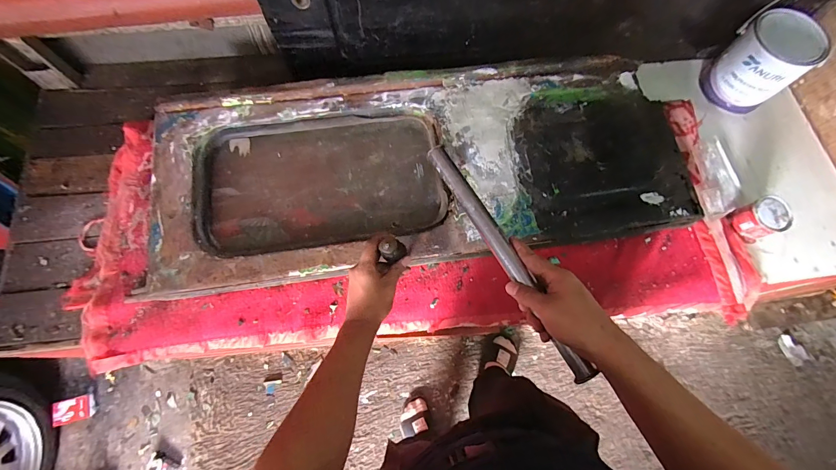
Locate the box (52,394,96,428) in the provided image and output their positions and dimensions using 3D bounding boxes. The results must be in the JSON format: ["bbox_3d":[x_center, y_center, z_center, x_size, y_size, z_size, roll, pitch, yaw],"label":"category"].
[{"bbox_3d":[-1.211,0.616,1.263,0.108,0.031,0.081,-6,74,-43],"label":"box"}]

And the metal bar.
[{"bbox_3d":[0.107,0.021,0.446,0.024,0.015,0.335,-27,74,-12],"label":"metal bar"}]

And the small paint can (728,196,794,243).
[{"bbox_3d":[0.680,-0.031,0.713,0.073,0.065,0.071,-26,73,-12],"label":"small paint can"}]

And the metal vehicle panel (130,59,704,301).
[{"bbox_3d":[0.011,-0.137,0.692,1.026,0.060,0.378,-7,70,-5],"label":"metal vehicle panel"}]

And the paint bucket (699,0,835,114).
[{"bbox_3d":[0.770,-0.397,0.785,0.173,0.188,0.159,-37,76,-15],"label":"paint bucket"}]

